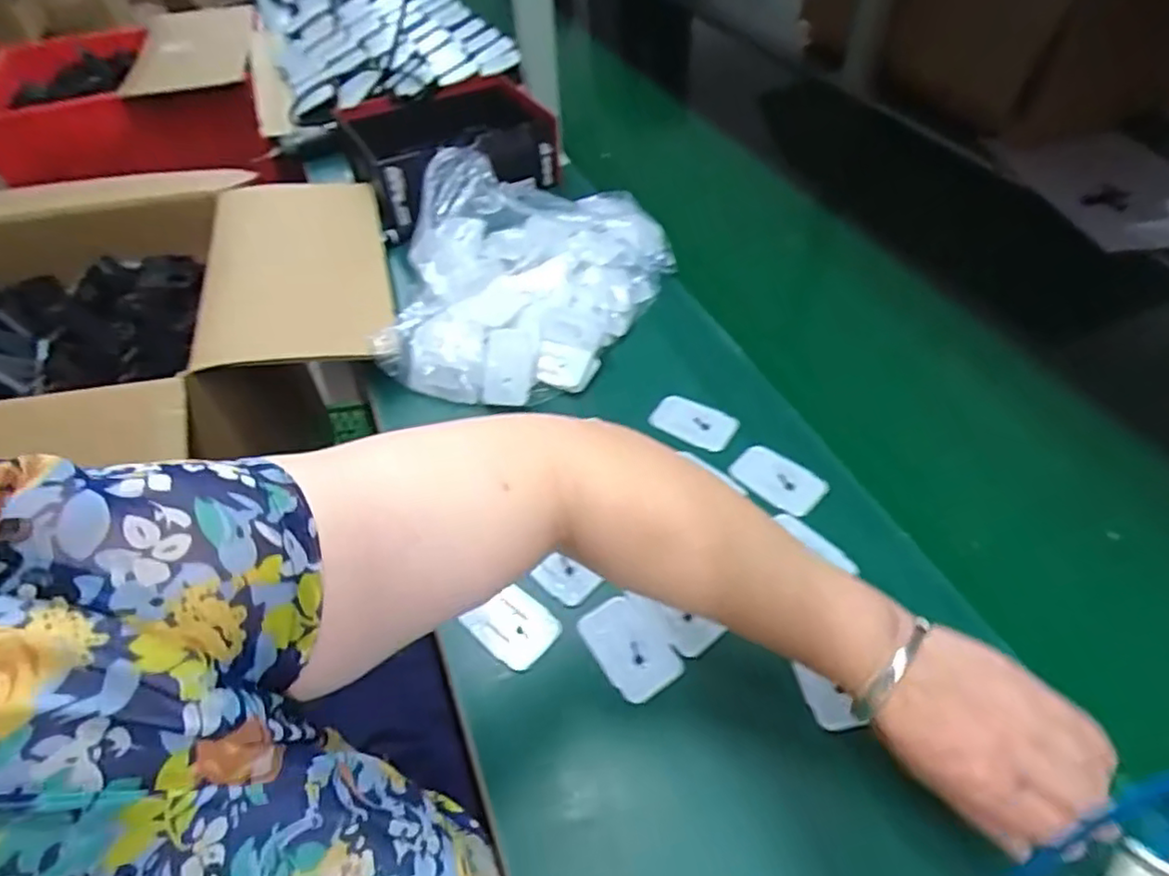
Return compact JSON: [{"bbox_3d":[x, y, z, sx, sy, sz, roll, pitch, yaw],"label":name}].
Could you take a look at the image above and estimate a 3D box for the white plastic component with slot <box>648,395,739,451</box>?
[{"bbox_3d":[0.098,-0.015,0.583,0.072,0.006,0.044,27,55,24],"label":"white plastic component with slot"}]

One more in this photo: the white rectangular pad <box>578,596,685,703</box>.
[{"bbox_3d":[0.030,0.144,0.446,0.046,0.004,0.071,-29,53,-20],"label":"white rectangular pad"}]

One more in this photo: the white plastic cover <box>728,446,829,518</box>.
[{"bbox_3d":[0.159,0.034,0.536,0.041,0.008,0.072,-38,57,-26],"label":"white plastic cover"}]

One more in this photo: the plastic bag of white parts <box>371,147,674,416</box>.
[{"bbox_3d":[-0.051,-0.196,0.677,0.270,0.111,0.356,1,49,4],"label":"plastic bag of white parts"}]

